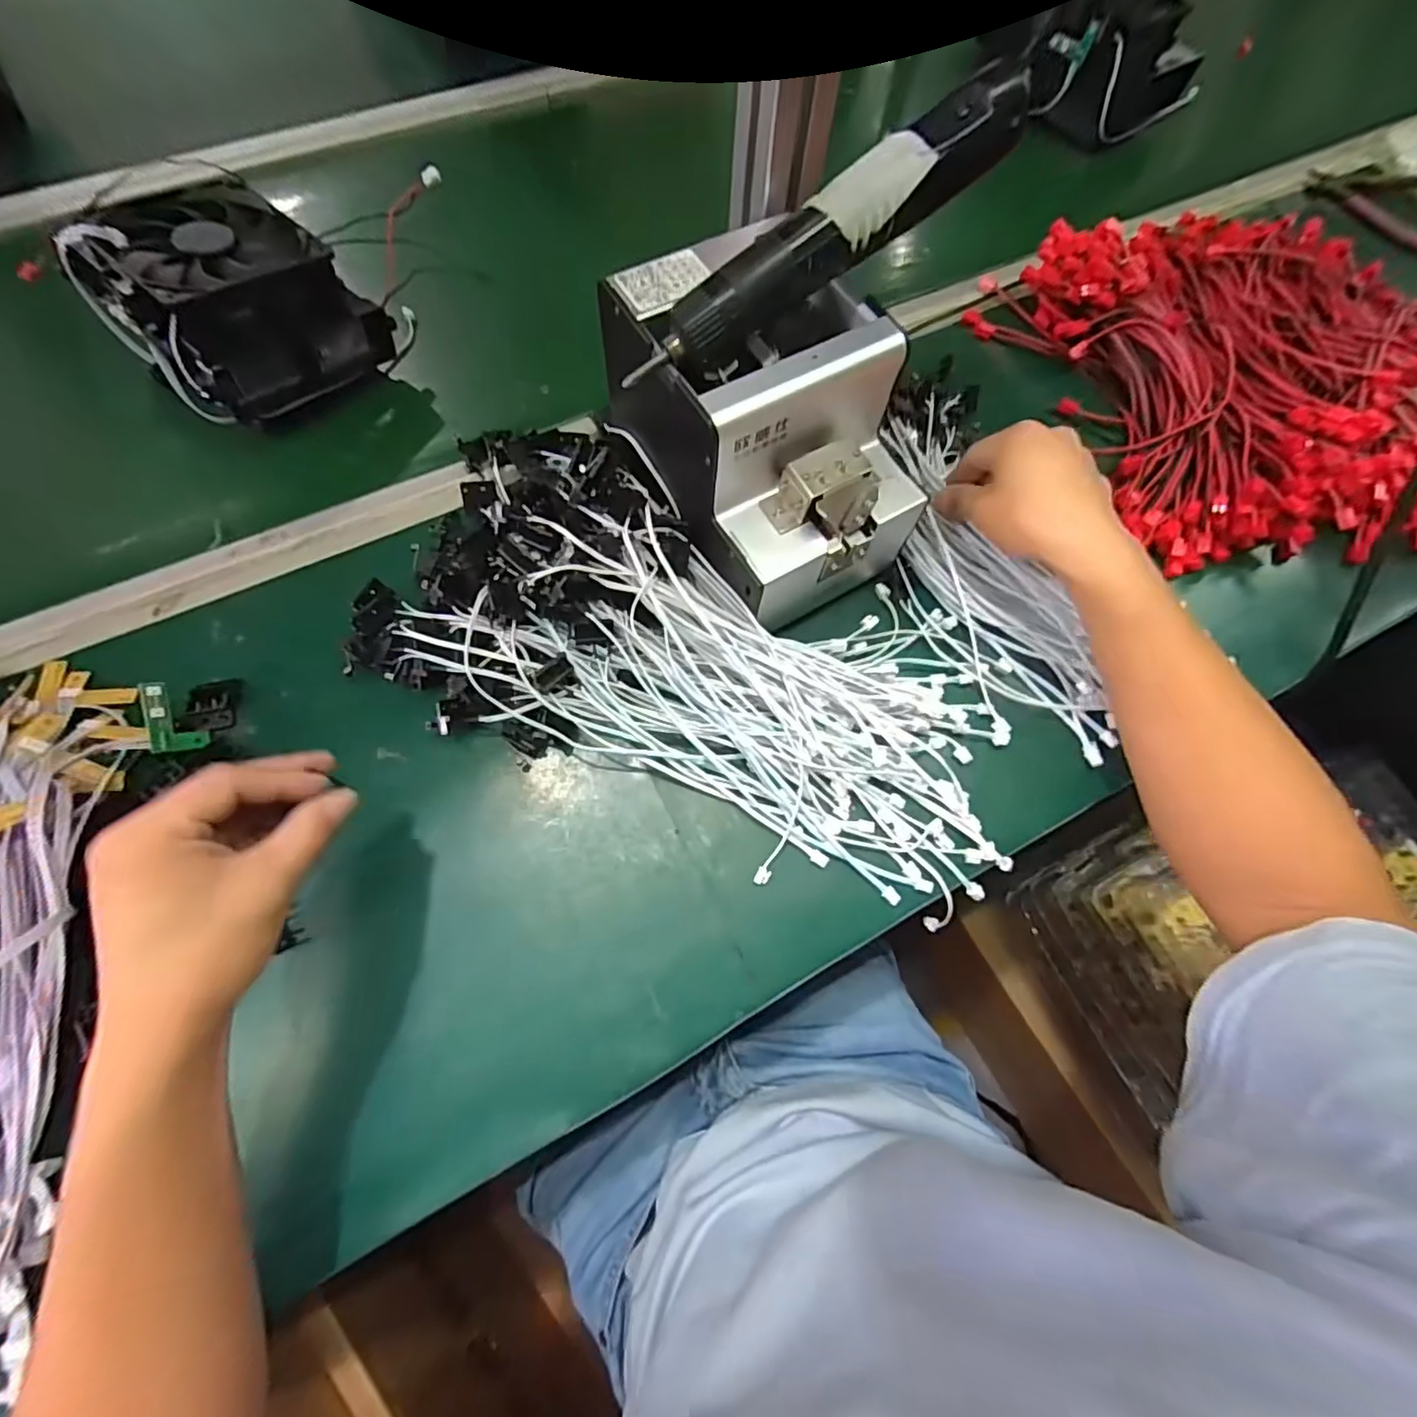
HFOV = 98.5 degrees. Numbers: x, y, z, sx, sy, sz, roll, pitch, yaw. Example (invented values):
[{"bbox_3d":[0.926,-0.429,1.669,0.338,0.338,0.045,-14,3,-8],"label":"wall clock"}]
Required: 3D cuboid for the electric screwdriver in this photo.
[{"bbox_3d":[0.057,-0.232,0.304,0.217,0.029,0.030,-33,75,6],"label":"electric screwdriver"}]

